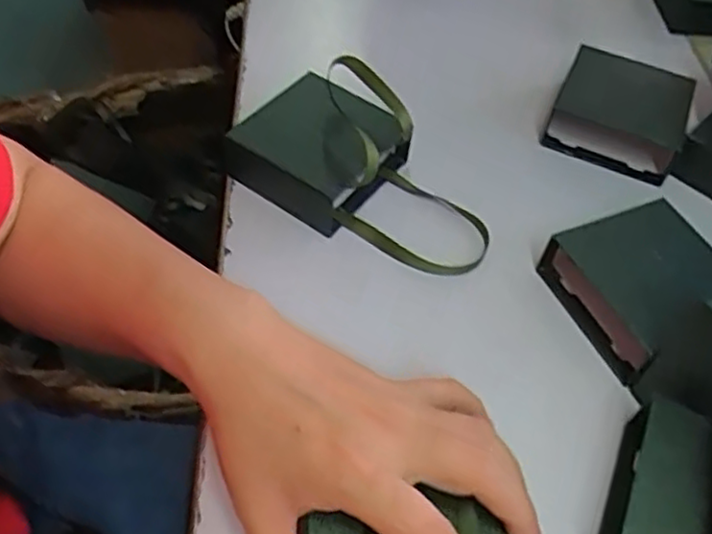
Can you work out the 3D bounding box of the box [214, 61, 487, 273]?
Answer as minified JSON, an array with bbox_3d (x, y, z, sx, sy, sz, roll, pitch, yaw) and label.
[{"bbox_3d":[0.008,-0.061,0.445,0.170,0.058,0.095,30,55,17],"label":"box"}]

